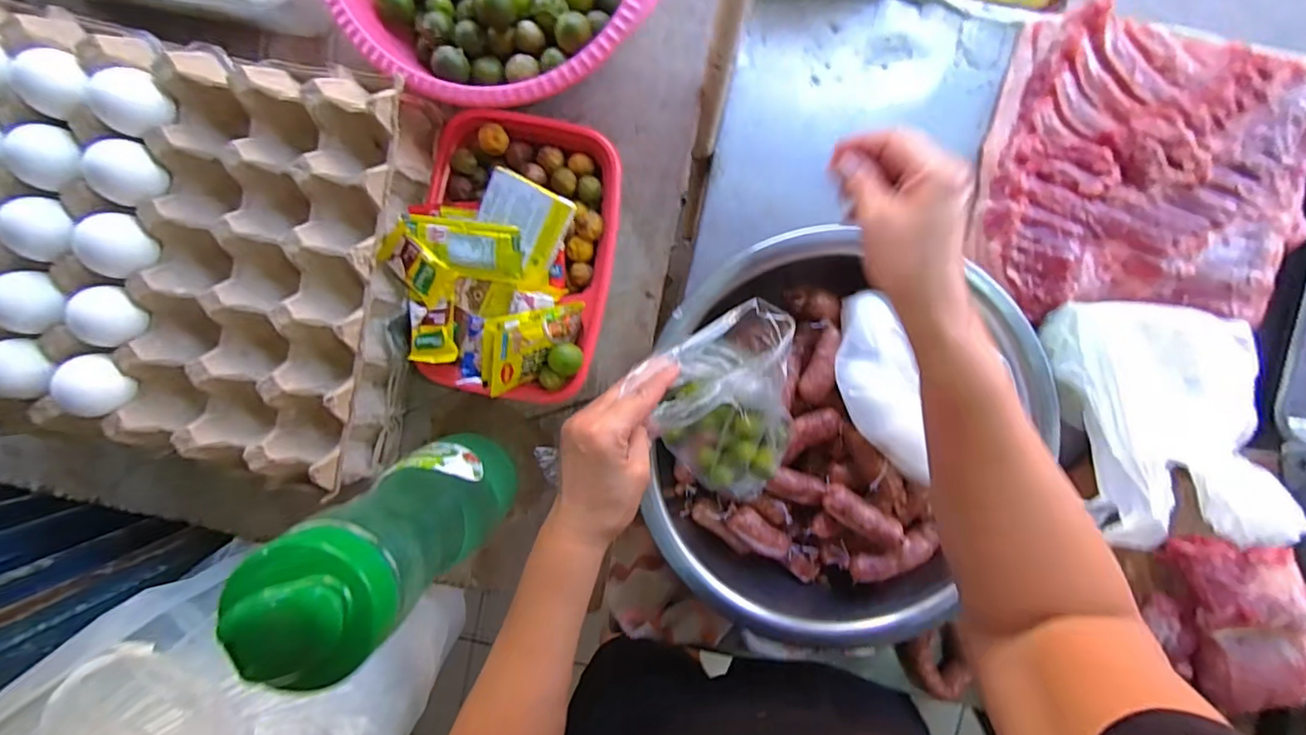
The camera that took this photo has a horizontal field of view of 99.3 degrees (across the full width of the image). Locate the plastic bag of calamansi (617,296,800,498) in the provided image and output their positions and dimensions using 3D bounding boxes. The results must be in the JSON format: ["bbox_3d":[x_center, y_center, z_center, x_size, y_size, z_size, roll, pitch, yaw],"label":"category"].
[{"bbox_3d":[0.066,0.041,0.484,0.120,0.115,0.177,-12,95,2],"label":"plastic bag of calamansi"}]

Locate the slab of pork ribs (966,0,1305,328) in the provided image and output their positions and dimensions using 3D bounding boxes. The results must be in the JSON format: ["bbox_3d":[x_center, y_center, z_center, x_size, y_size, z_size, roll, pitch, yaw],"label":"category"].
[{"bbox_3d":[0.503,-0.185,0.569,0.295,0.055,0.282,14,95,0],"label":"slab of pork ribs"}]

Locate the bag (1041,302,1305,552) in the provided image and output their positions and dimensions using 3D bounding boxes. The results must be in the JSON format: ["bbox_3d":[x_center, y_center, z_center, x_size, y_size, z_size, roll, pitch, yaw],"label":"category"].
[{"bbox_3d":[0.479,0.048,0.499,0.186,0.172,0.209,6,95,1],"label":"bag"}]

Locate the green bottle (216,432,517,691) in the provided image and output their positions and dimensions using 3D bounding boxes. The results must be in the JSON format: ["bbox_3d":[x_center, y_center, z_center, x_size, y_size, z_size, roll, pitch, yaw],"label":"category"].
[{"bbox_3d":[-0.147,0.097,0.338,0.060,0.211,0.073,-36,94,4],"label":"green bottle"}]

